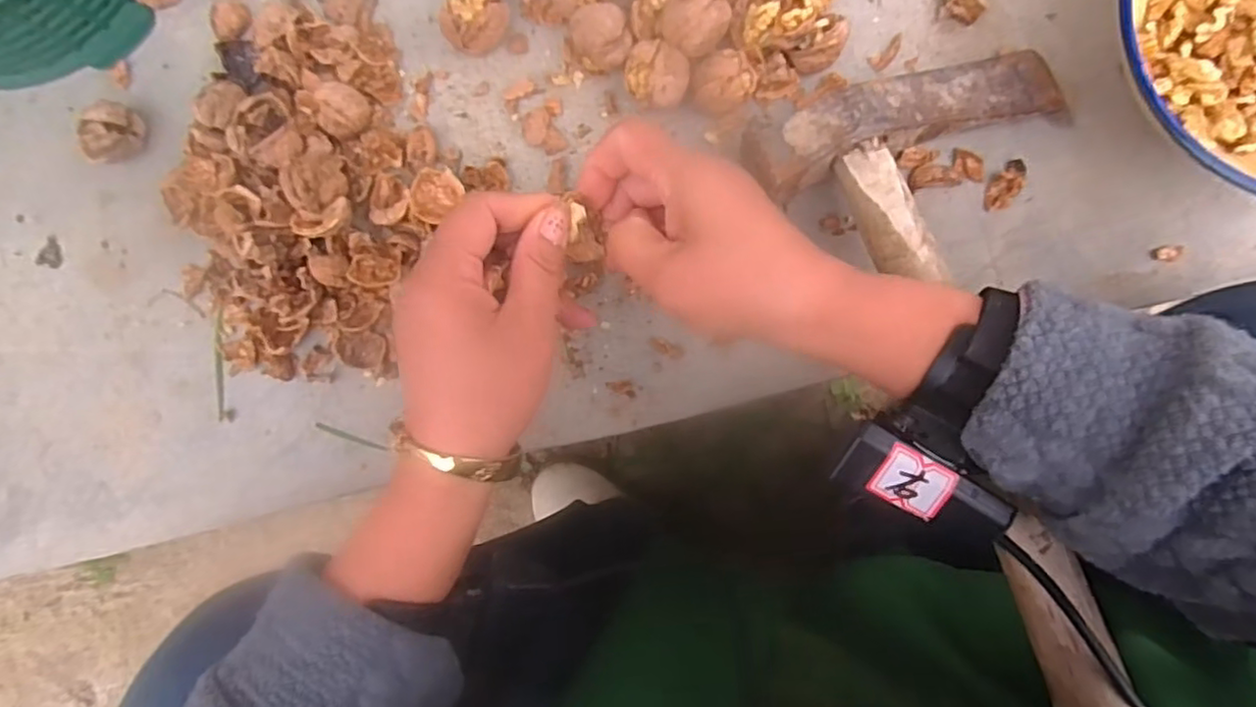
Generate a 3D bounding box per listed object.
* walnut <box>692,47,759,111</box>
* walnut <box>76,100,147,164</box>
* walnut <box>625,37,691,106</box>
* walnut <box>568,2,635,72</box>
[{"bbox_3d":[0.054,-0.155,0.370,0.035,0.026,0.031,-34,88,3],"label":"walnut"},{"bbox_3d":[-0.311,-0.133,0.392,0.026,0.028,0.034,-10,90,4],"label":"walnut"},{"bbox_3d":[0.016,-0.157,0.370,0.036,0.035,0.032,16,91,4],"label":"walnut"},{"bbox_3d":[-0.015,-0.178,0.372,0.034,0.036,0.034,0,90,4],"label":"walnut"}]

